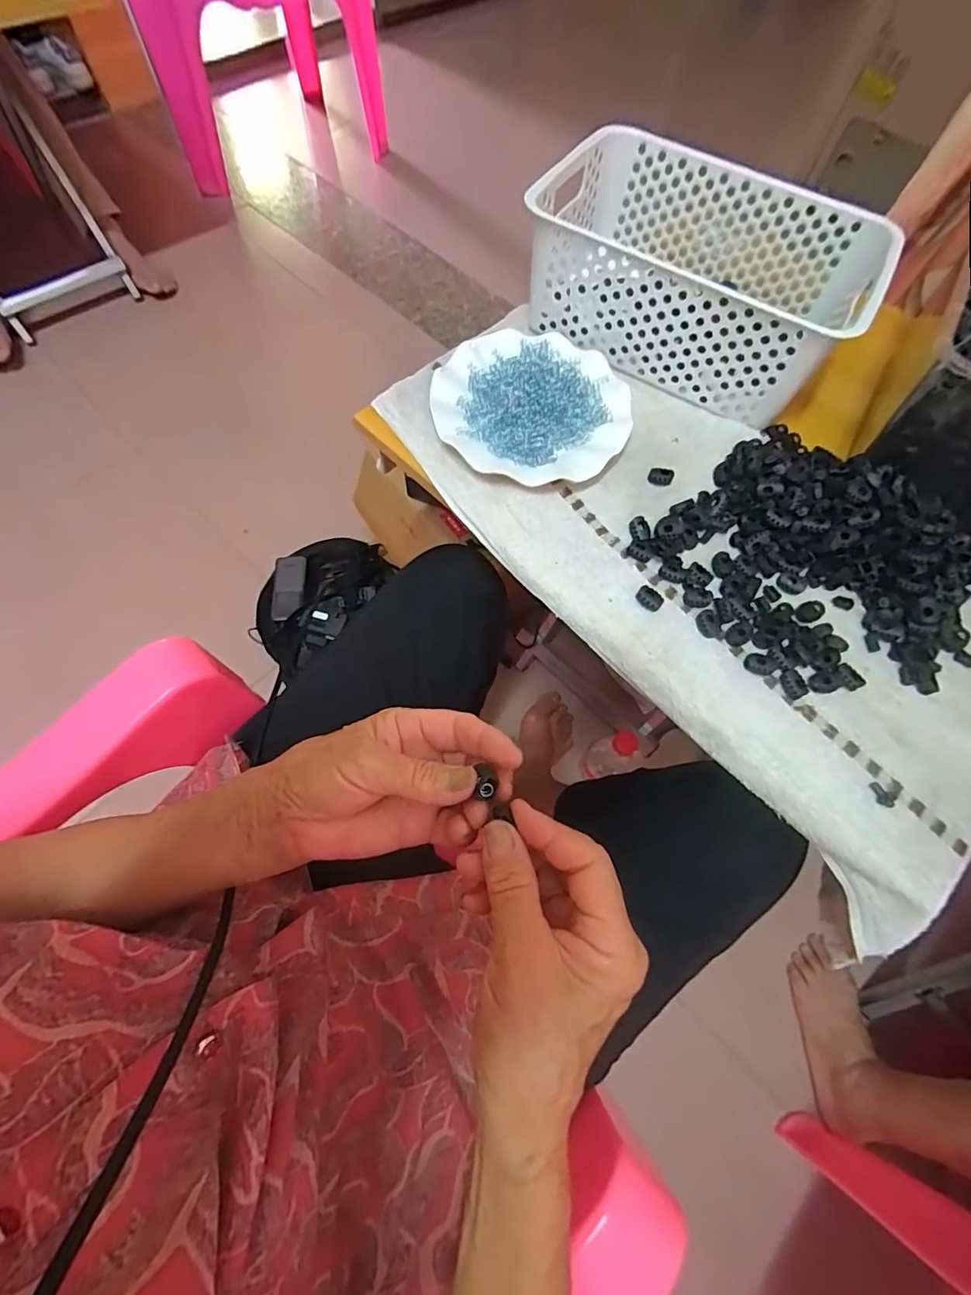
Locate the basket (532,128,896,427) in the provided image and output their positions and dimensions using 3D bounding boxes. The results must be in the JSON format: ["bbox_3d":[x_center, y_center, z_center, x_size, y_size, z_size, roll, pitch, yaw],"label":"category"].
[{"bbox_3d":[0.202,-0.359,0.508,0.297,0.103,0.204,27,67,9],"label":"basket"}]

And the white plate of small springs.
[{"bbox_3d":[0.042,-0.224,0.478,0.174,0.033,0.171,1,66,-2],"label":"white plate of small springs"}]

